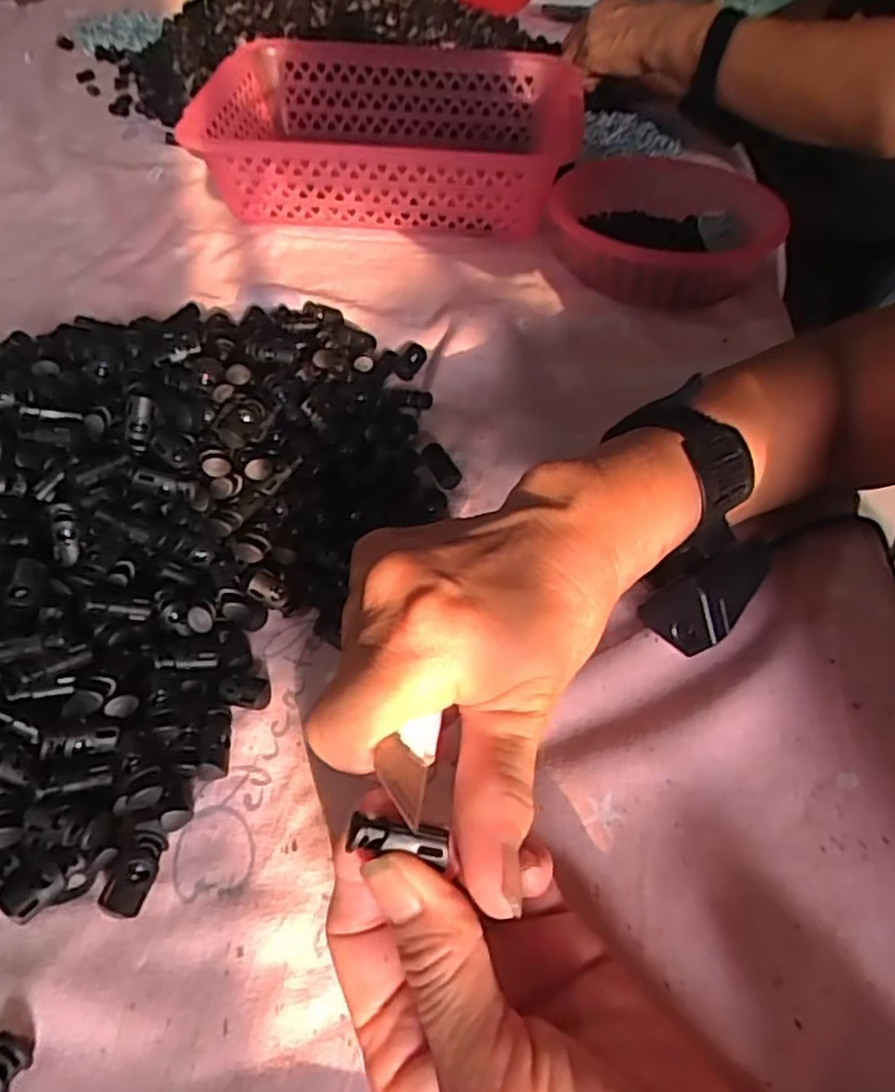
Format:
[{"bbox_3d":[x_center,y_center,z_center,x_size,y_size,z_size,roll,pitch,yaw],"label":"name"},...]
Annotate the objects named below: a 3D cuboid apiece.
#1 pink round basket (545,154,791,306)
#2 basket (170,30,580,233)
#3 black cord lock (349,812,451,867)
[{"bbox_3d":[0.159,-0.241,0.551,0.155,0.055,0.154,2,48,-2],"label":"pink round basket"},{"bbox_3d":[-0.048,-0.357,0.626,0.301,0.090,0.221,7,48,3],"label":"basket"},{"bbox_3d":[-0.013,0.078,0.191,0.026,0.005,0.009,11,47,-8],"label":"black cord lock"}]

